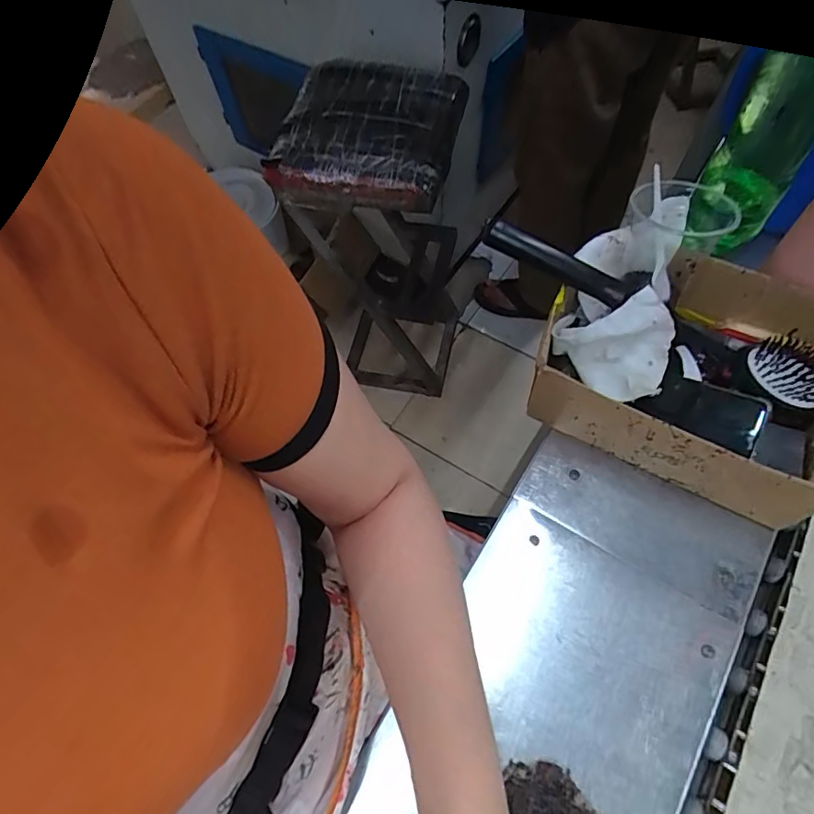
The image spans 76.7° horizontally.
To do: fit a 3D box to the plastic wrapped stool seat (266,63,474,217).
[{"bbox_3d":[-0.066,-0.492,0.926,0.305,0.092,0.289,9,64,8],"label":"plastic wrapped stool seat"}]

